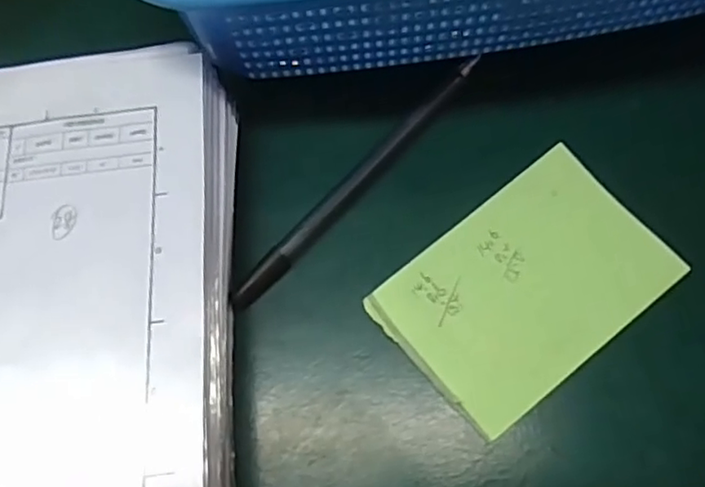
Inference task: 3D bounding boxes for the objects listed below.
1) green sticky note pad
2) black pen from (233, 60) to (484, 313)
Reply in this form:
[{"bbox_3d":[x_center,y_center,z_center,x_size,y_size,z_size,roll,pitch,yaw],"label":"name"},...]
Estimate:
[{"bbox_3d":[0.063,0.015,0.232,0.096,0.011,0.066,-38,70,-10],"label":"green sticky note pad"},{"bbox_3d":[0.003,-0.026,0.252,0.008,0.014,0.136,39,76,17],"label":"black pen"}]

